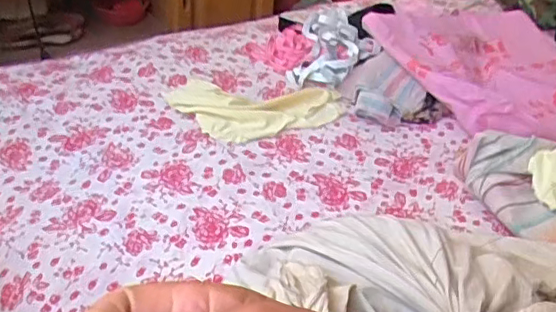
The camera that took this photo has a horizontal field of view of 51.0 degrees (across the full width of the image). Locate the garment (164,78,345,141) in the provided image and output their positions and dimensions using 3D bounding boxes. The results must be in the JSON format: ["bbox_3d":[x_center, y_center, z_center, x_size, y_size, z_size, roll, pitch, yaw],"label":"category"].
[{"bbox_3d":[-0.036,-0.081,0.943,0.290,0.037,0.164,7,37,0],"label":"garment"}]

